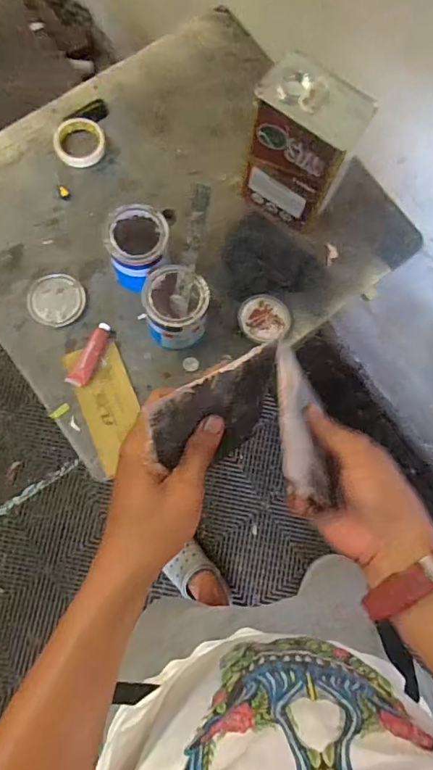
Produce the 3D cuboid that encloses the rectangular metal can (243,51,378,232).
[{"bbox_3d":[0.145,-0.393,0.828,0.161,0.229,0.110,35,79,6],"label":"rectangular metal can"}]

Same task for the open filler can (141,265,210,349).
[{"bbox_3d":[-0.069,-0.128,0.840,0.104,0.113,0.107,0,77,-2],"label":"open filler can"}]

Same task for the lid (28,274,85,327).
[{"bbox_3d":[-0.289,-0.153,0.890,0.094,0.004,0.096,2,82,-14],"label":"lid"}]

